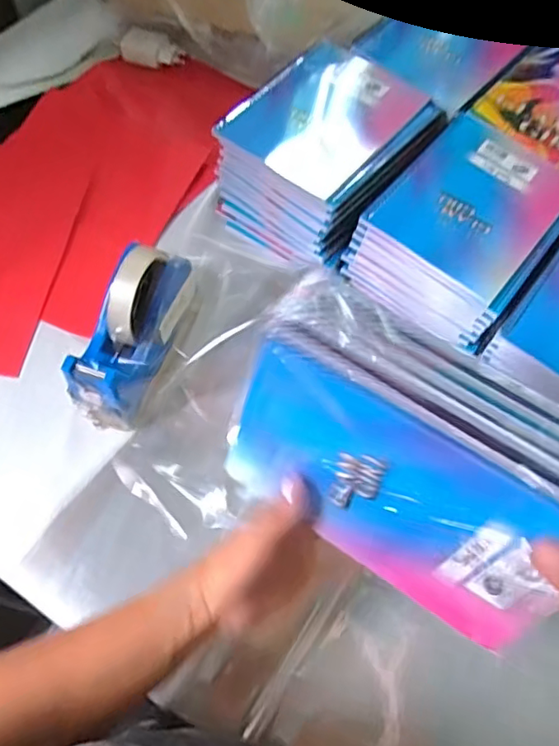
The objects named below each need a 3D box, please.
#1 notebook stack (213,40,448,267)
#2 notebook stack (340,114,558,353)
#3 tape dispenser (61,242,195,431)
[{"bbox_3d":[0.052,-0.245,0.622,0.178,0.091,0.230,36,69,13],"label":"notebook stack"},{"bbox_3d":[0.194,-0.152,0.585,0.158,0.074,0.204,36,69,13],"label":"notebook stack"},{"bbox_3d":[-0.126,-0.038,0.507,0.051,0.105,0.160,25,67,9],"label":"tape dispenser"}]

